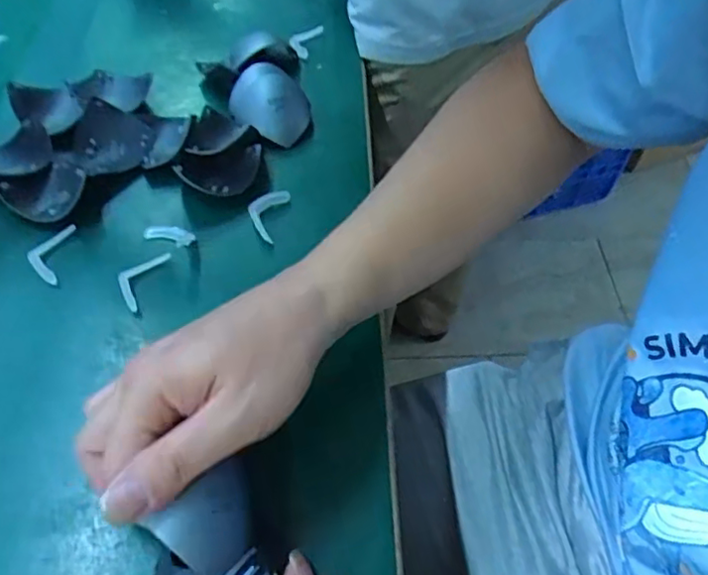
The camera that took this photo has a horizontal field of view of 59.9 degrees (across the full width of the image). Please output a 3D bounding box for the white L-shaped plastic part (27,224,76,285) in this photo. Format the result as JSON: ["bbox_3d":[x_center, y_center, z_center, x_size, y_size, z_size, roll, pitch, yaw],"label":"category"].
[{"bbox_3d":[-0.192,-0.021,0.402,0.034,0.012,0.031,-31,62,-23],"label":"white L-shaped plastic part"}]

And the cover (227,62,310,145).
[{"bbox_3d":[-0.066,-0.145,0.483,0.061,0.039,0.066,-4,55,-7],"label":"cover"}]

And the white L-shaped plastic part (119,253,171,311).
[{"bbox_3d":[-0.140,-0.005,0.400,0.023,0.008,0.047,18,55,9],"label":"white L-shaped plastic part"}]

